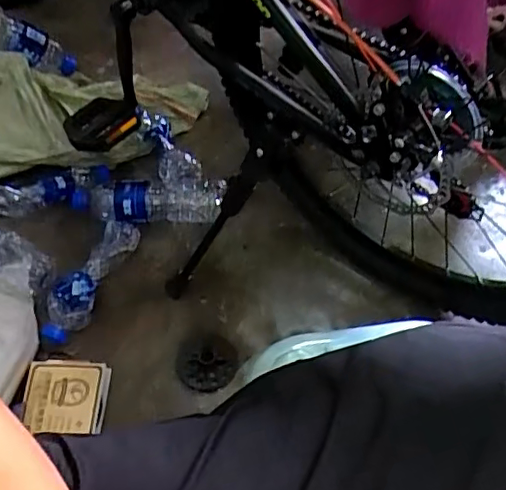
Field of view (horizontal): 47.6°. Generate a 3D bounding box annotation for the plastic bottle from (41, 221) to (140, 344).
[{"bbox_3d":[-0.224,0.048,0.789,0.059,0.047,0.198,18,55,14],"label":"plastic bottle"}]

